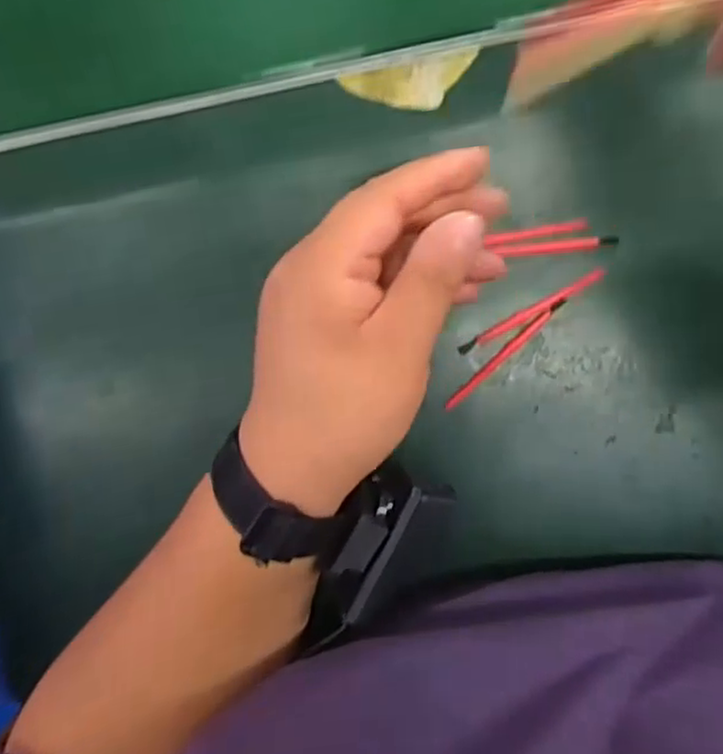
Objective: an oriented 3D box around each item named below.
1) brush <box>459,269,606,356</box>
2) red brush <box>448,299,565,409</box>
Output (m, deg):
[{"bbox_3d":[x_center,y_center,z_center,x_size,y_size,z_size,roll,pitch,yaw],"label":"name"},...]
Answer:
[{"bbox_3d":[0.086,-0.033,0.360,0.080,0.004,0.006,-29,90,7],"label":"brush"},{"bbox_3d":[0.074,-0.012,0.361,0.079,0.009,0.006,-44,88,7],"label":"red brush"}]

